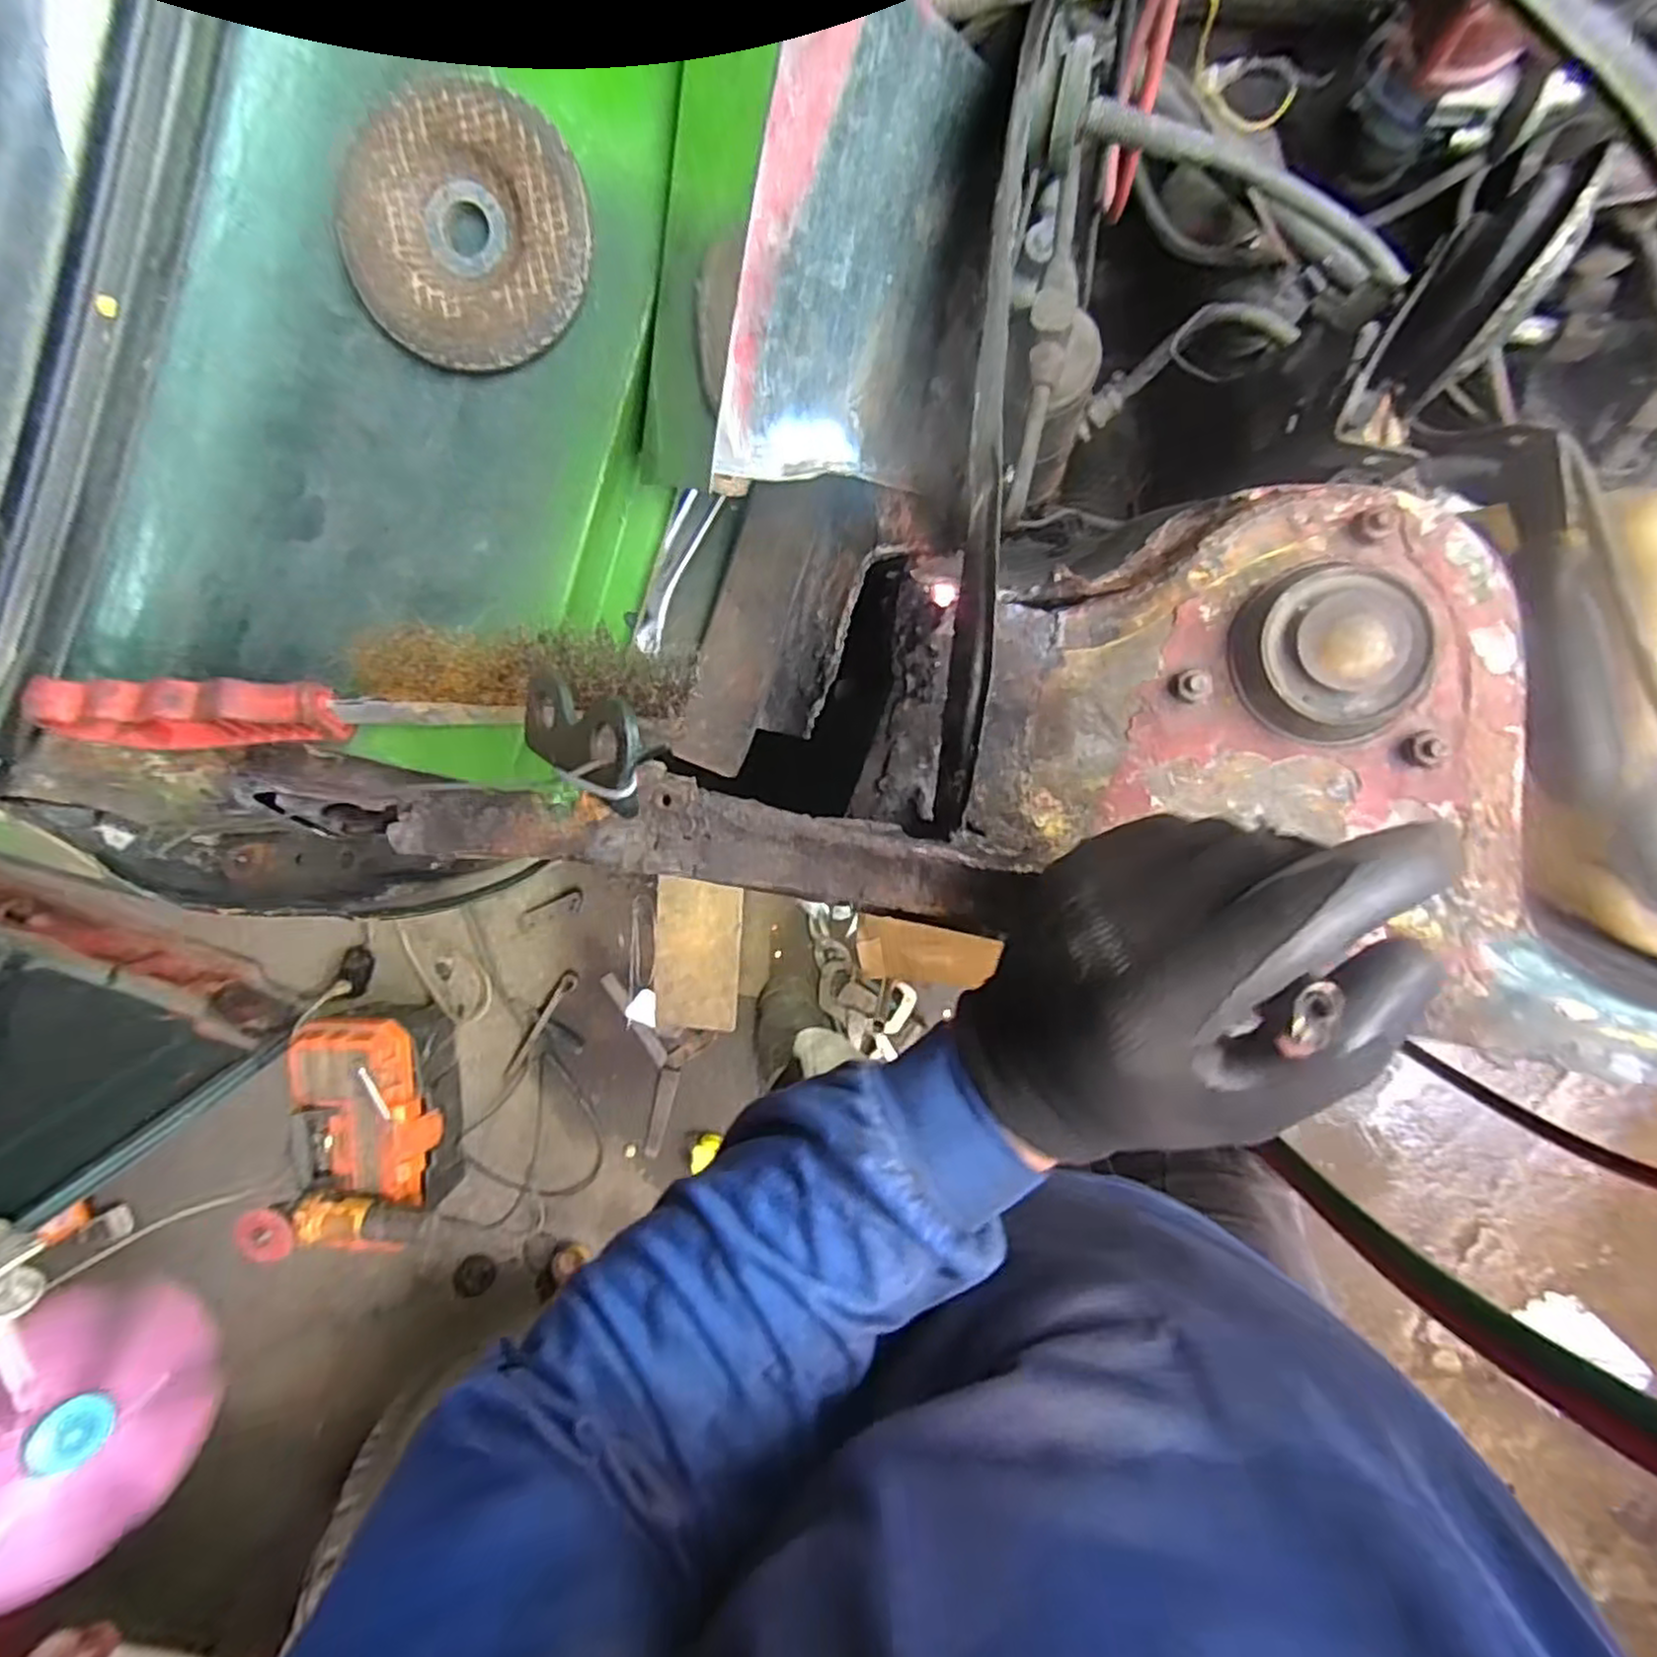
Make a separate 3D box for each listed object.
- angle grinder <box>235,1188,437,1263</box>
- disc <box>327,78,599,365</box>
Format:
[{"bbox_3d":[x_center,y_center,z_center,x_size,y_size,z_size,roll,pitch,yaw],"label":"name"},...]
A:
[{"bbox_3d":[-0.770,0.625,1.193,0.271,0.096,0.063,6,96,-17],"label":"angle grinder"},{"bbox_3d":[-0.120,-0.198,0.250,0.079,0.014,0.079,1,95,7],"label":"disc"}]

